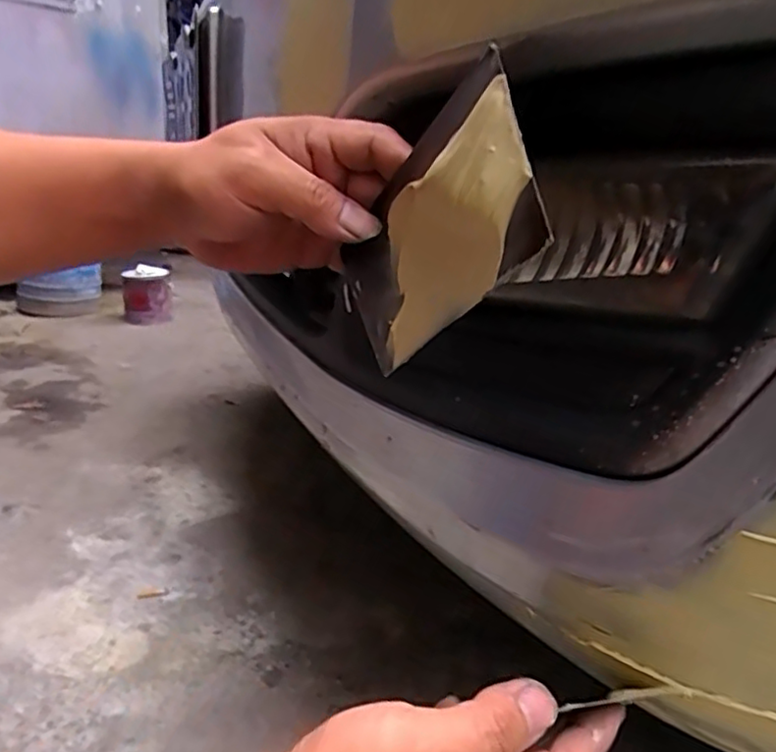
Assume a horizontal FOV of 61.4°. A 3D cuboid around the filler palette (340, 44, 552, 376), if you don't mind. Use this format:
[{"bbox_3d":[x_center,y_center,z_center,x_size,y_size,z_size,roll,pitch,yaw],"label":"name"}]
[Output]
[{"bbox_3d":[0.015,-0.059,0.283,0.013,0.074,0.137,-12,-15,-30],"label":"filler palette"}]

